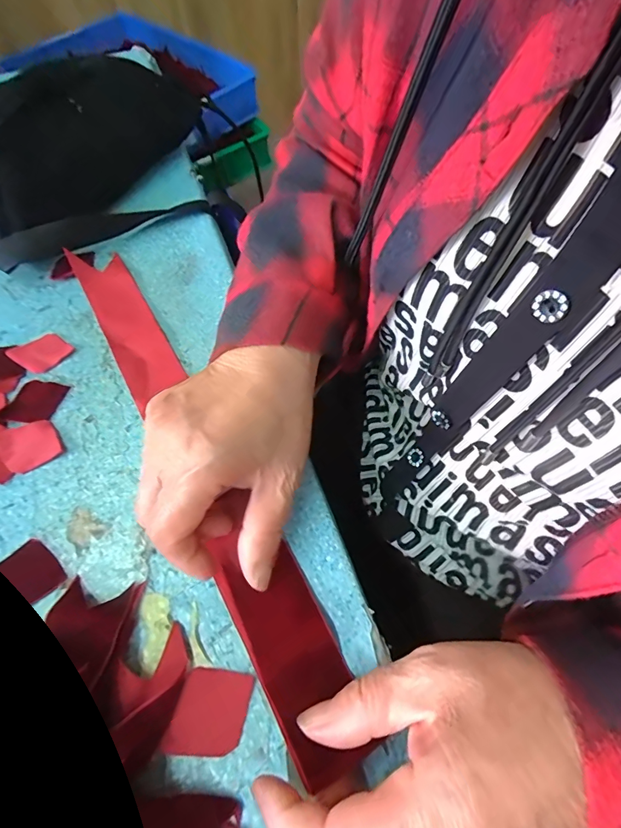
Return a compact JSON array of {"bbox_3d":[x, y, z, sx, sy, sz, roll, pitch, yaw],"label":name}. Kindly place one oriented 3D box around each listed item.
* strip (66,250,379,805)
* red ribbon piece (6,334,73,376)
[{"bbox_3d":[-0.083,0.014,0.266,0.044,0.024,0.382,-28,62,-15],"label":"strip"},{"bbox_3d":[-0.203,-0.047,0.307,0.035,0.004,0.033,30,64,17],"label":"red ribbon piece"}]

